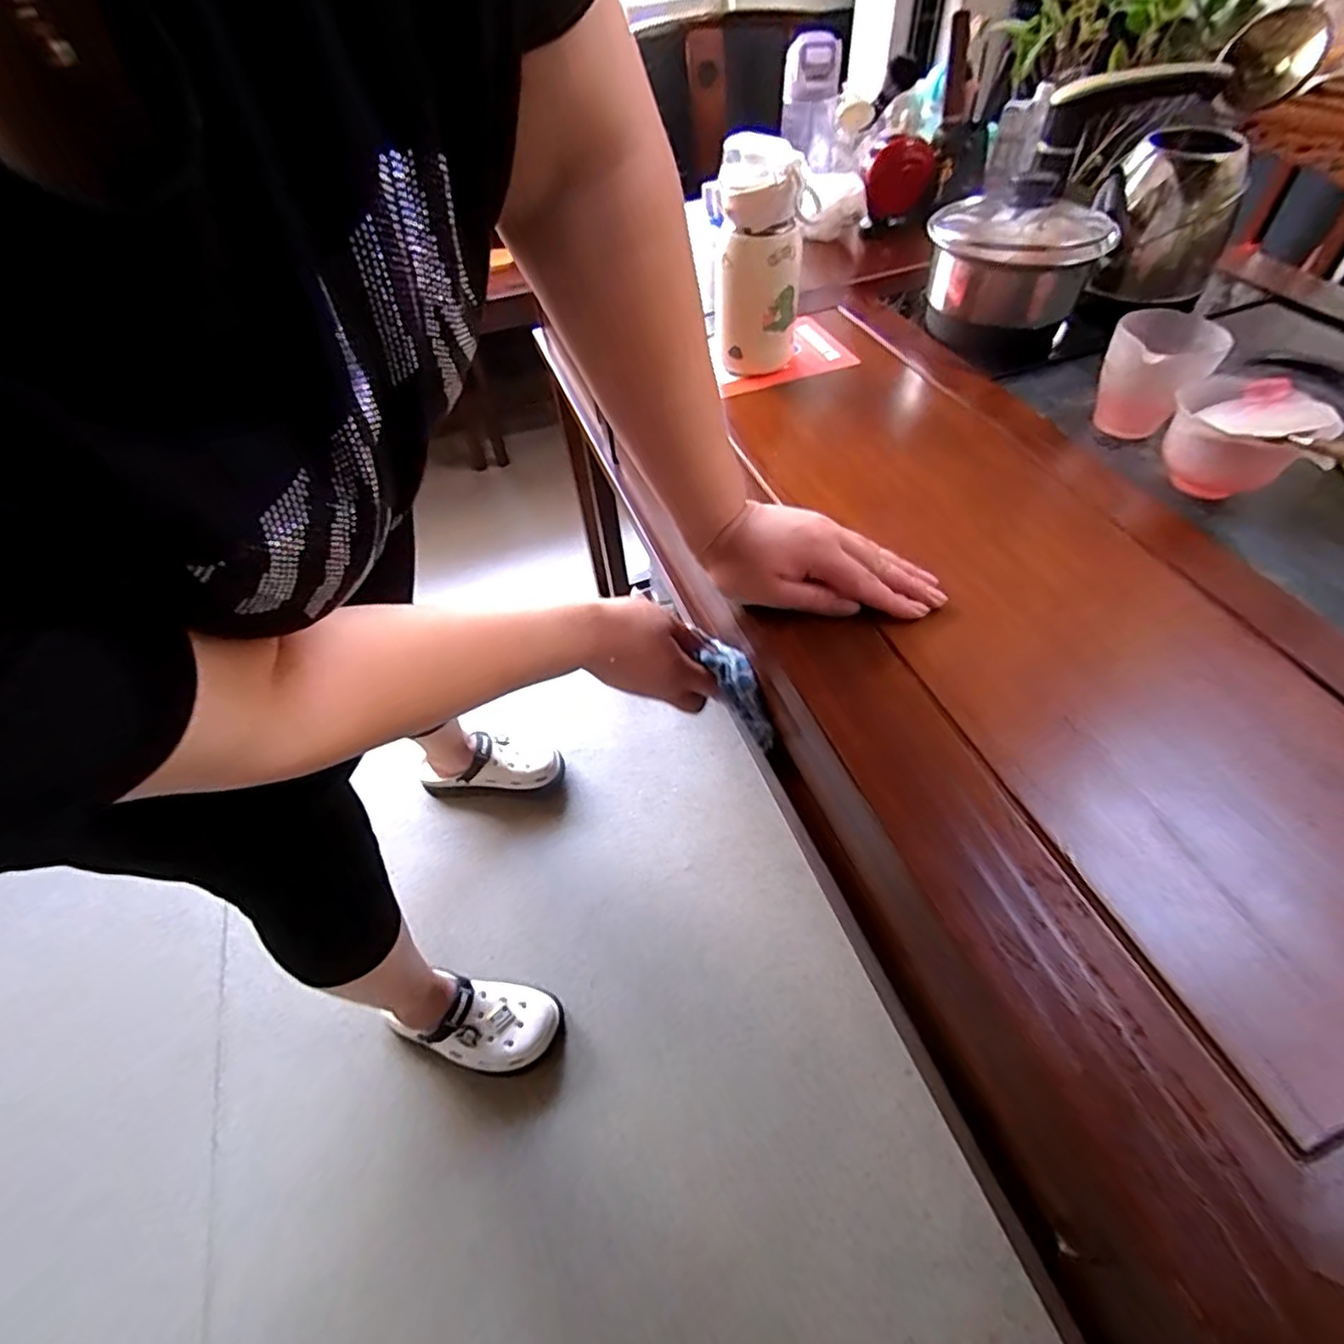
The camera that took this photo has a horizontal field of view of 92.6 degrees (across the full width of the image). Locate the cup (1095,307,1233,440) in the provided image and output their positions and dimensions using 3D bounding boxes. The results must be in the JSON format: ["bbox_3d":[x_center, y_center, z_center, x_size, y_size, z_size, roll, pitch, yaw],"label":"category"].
[{"bbox_3d":[0.399,-0.243,0.539,0.080,0.083,0.086,29,58,24],"label":"cup"}]

